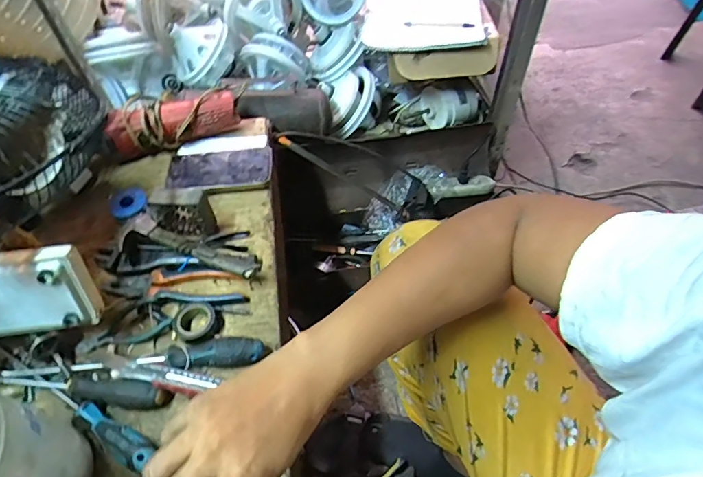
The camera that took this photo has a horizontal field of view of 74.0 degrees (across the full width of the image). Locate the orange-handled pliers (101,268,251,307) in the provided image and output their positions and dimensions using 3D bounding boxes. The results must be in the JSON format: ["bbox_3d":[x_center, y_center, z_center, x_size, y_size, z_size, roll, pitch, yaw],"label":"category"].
[{"bbox_3d":[-0.232,0.059,0.612,0.185,0.014,0.058,4,54,6],"label":"orange-handled pliers"}]

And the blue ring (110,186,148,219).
[{"bbox_3d":[-0.324,-0.054,0.678,0.050,0.015,0.047,-1,53,2],"label":"blue ring"}]

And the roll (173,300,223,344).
[{"bbox_3d":[-0.192,0.102,0.579,0.052,0.017,0.052,-1,53,2],"label":"roll"}]

